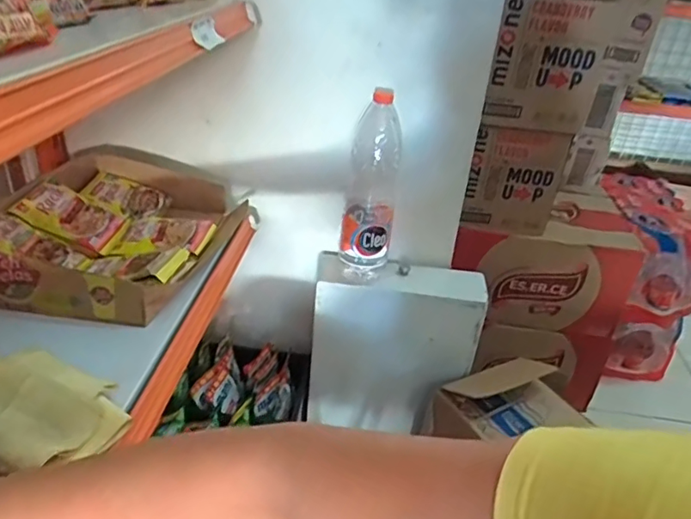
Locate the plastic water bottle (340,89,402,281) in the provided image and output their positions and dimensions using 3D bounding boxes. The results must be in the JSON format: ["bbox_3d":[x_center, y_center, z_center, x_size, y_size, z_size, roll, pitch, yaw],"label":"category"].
[{"bbox_3d":[0.044,-0.113,0.919,0.084,0.331,0.090,7,31,3],"label":"plastic water bottle"}]

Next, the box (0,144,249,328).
[{"bbox_3d":[-0.341,-0.054,0.828,0.279,0.086,0.368,8,31,4],"label":"box"}]

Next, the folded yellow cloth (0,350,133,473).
[{"bbox_3d":[-0.317,0.143,0.531,0.189,0.029,0.113,18,33,20],"label":"folded yellow cloth"}]

